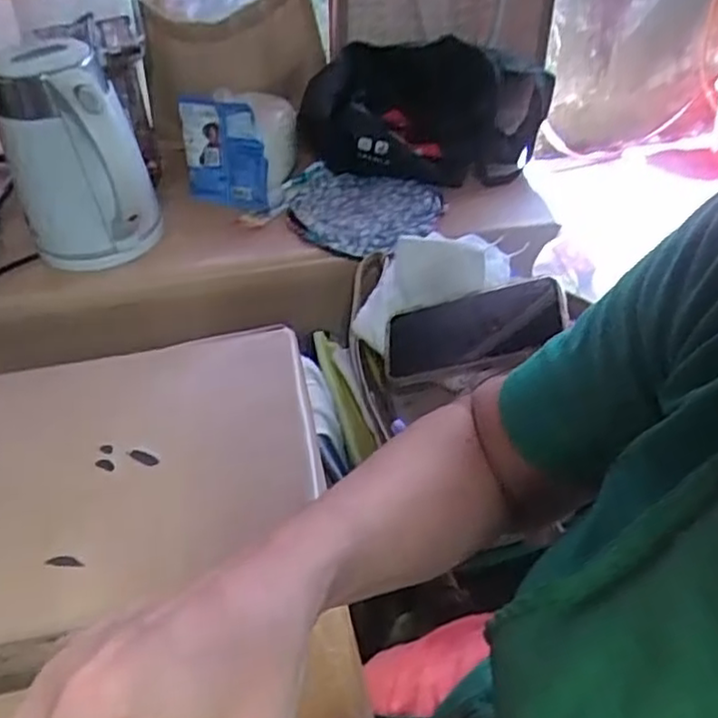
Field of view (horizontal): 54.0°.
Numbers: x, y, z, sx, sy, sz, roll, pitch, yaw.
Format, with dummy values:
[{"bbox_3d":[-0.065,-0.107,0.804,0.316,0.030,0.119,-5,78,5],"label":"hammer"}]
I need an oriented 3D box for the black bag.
[{"bbox_3d":[0.087,-0.324,0.920,0.332,0.139,0.151,-4,42,-1],"label":"black bag"}]

